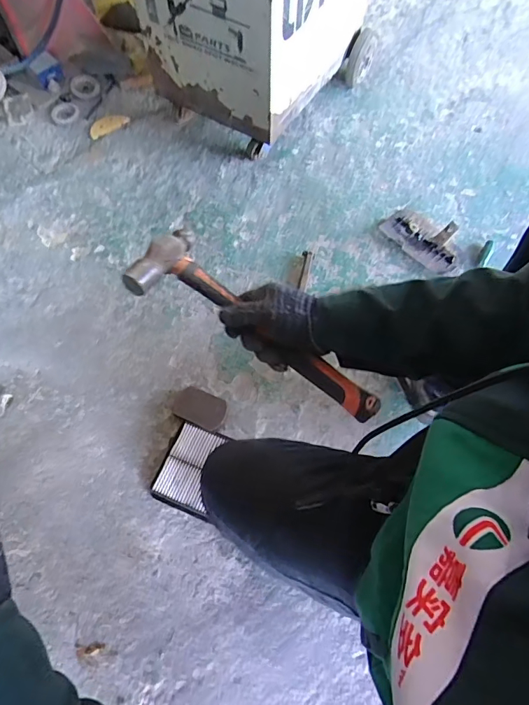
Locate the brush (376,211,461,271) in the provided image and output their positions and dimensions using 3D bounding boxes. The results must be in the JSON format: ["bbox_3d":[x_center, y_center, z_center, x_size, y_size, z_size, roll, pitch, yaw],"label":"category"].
[{"bbox_3d":[0.384,-0.288,1.072,0.096,0.077,0.195,-38,72,-14],"label":"brush"}]

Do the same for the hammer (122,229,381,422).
[{"bbox_3d":[-0.004,-0.028,0.534,0.330,0.025,0.099,34,71,1],"label":"hammer"}]

